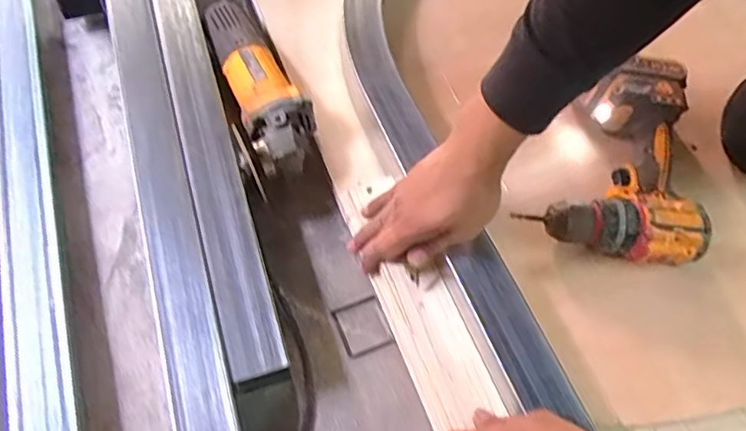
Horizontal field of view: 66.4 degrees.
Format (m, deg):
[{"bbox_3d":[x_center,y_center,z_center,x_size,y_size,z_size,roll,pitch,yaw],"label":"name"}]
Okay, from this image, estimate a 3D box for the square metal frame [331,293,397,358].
[{"bbox_3d":[-0.010,0.108,0.559,0.050,0.004,0.053,-21,63,-17],"label":"square metal frame"}]

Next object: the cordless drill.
[{"bbox_3d":[0.263,-0.060,0.615,0.158,0.088,0.223,14,59,3],"label":"cordless drill"}]

